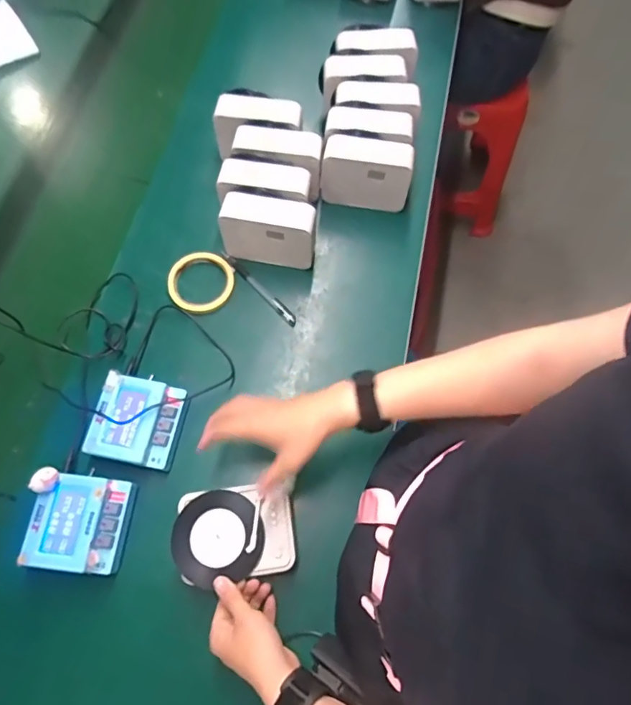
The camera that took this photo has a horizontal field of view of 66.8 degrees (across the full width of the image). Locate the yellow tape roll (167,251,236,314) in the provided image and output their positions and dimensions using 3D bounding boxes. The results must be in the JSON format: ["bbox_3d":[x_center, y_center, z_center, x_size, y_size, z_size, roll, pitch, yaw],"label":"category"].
[{"bbox_3d":[-0.164,-0.103,0.689,0.091,0.017,0.095,0,69,1],"label":"yellow tape roll"}]

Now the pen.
[{"bbox_3d":[-0.085,-0.097,0.697,0.015,0.007,0.160,-42,74,-14],"label":"pen"}]

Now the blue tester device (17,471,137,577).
[{"bbox_3d":[-0.271,0.195,0.553,0.097,0.036,0.101,7,69,4],"label":"blue tester device"}]

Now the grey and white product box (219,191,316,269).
[{"bbox_3d":[-0.065,-0.171,0.677,0.130,0.102,0.048,9,70,5],"label":"grey and white product box"}]

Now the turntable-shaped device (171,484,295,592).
[{"bbox_3d":[-0.092,0.202,0.537,0.131,0.017,0.097,-7,69,-2],"label":"turntable-shaped device"}]

